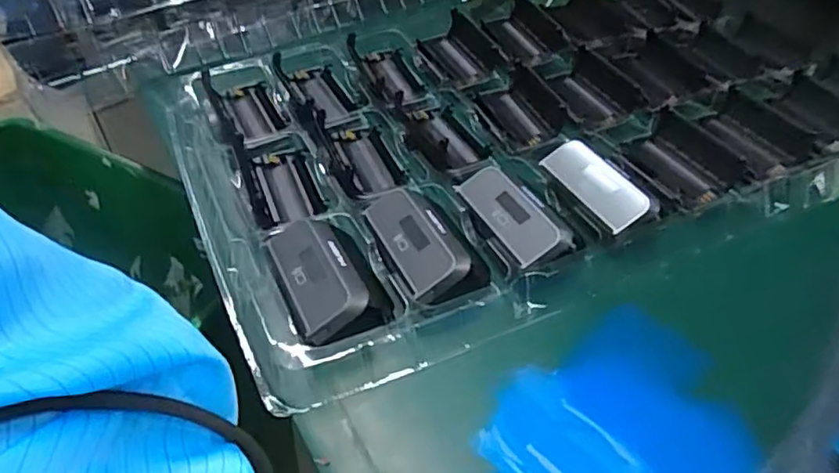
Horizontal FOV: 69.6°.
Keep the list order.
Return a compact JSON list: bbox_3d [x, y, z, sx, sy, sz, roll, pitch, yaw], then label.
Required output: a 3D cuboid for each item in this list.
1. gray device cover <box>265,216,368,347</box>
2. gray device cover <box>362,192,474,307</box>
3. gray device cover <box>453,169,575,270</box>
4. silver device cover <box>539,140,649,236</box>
[{"bbox_3d":[-0.054,0.019,0.311,0.036,0.014,0.079,-18,47,-19],"label":"gray device cover"},{"bbox_3d":[-0.001,0.000,0.328,0.036,0.012,0.076,-18,47,-19],"label":"gray device cover"},{"bbox_3d":[0.053,-0.013,0.344,0.035,0.015,0.076,-18,47,-19],"label":"gray device cover"},{"bbox_3d":[0.103,-0.031,0.364,0.031,0.011,0.071,-19,47,-20],"label":"silver device cover"}]

